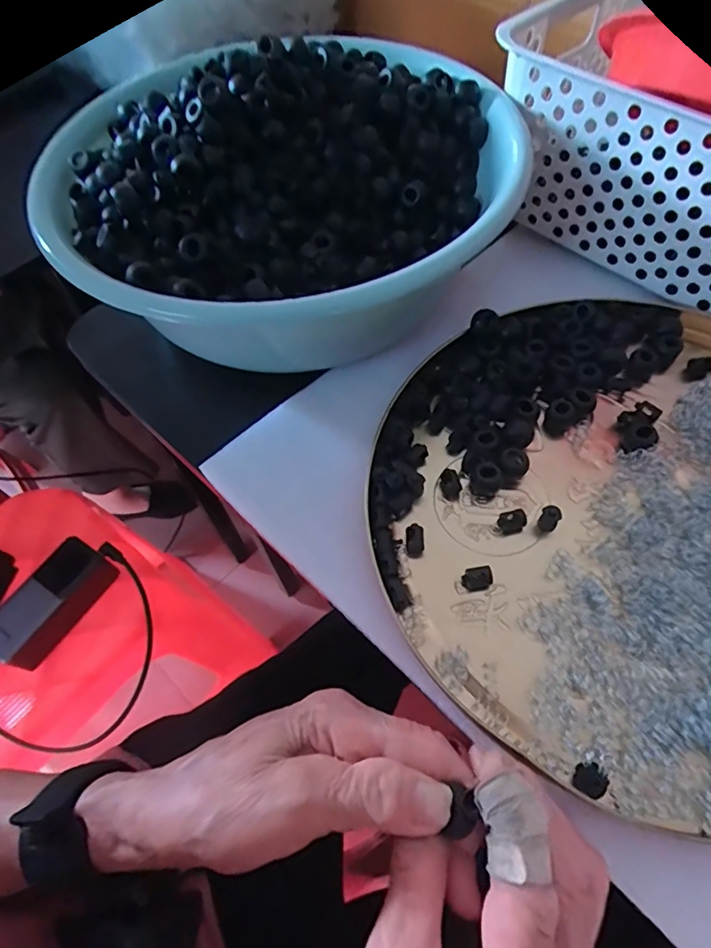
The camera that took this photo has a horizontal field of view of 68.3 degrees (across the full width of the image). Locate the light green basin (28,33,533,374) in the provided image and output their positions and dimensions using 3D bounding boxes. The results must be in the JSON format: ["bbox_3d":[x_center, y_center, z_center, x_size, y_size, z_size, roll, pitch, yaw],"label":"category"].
[{"bbox_3d":[-0.034,-0.177,0.338,0.243,0.096,0.282,40,69,22],"label":"light green basin"}]

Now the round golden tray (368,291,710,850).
[{"bbox_3d":[0.157,0.015,0.279,0.283,0.026,0.284,-24,62,-12],"label":"round golden tray"}]

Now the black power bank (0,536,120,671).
[{"bbox_3d":[-0.317,0.134,0.547,0.051,0.047,0.129,31,66,19],"label":"black power bank"}]

